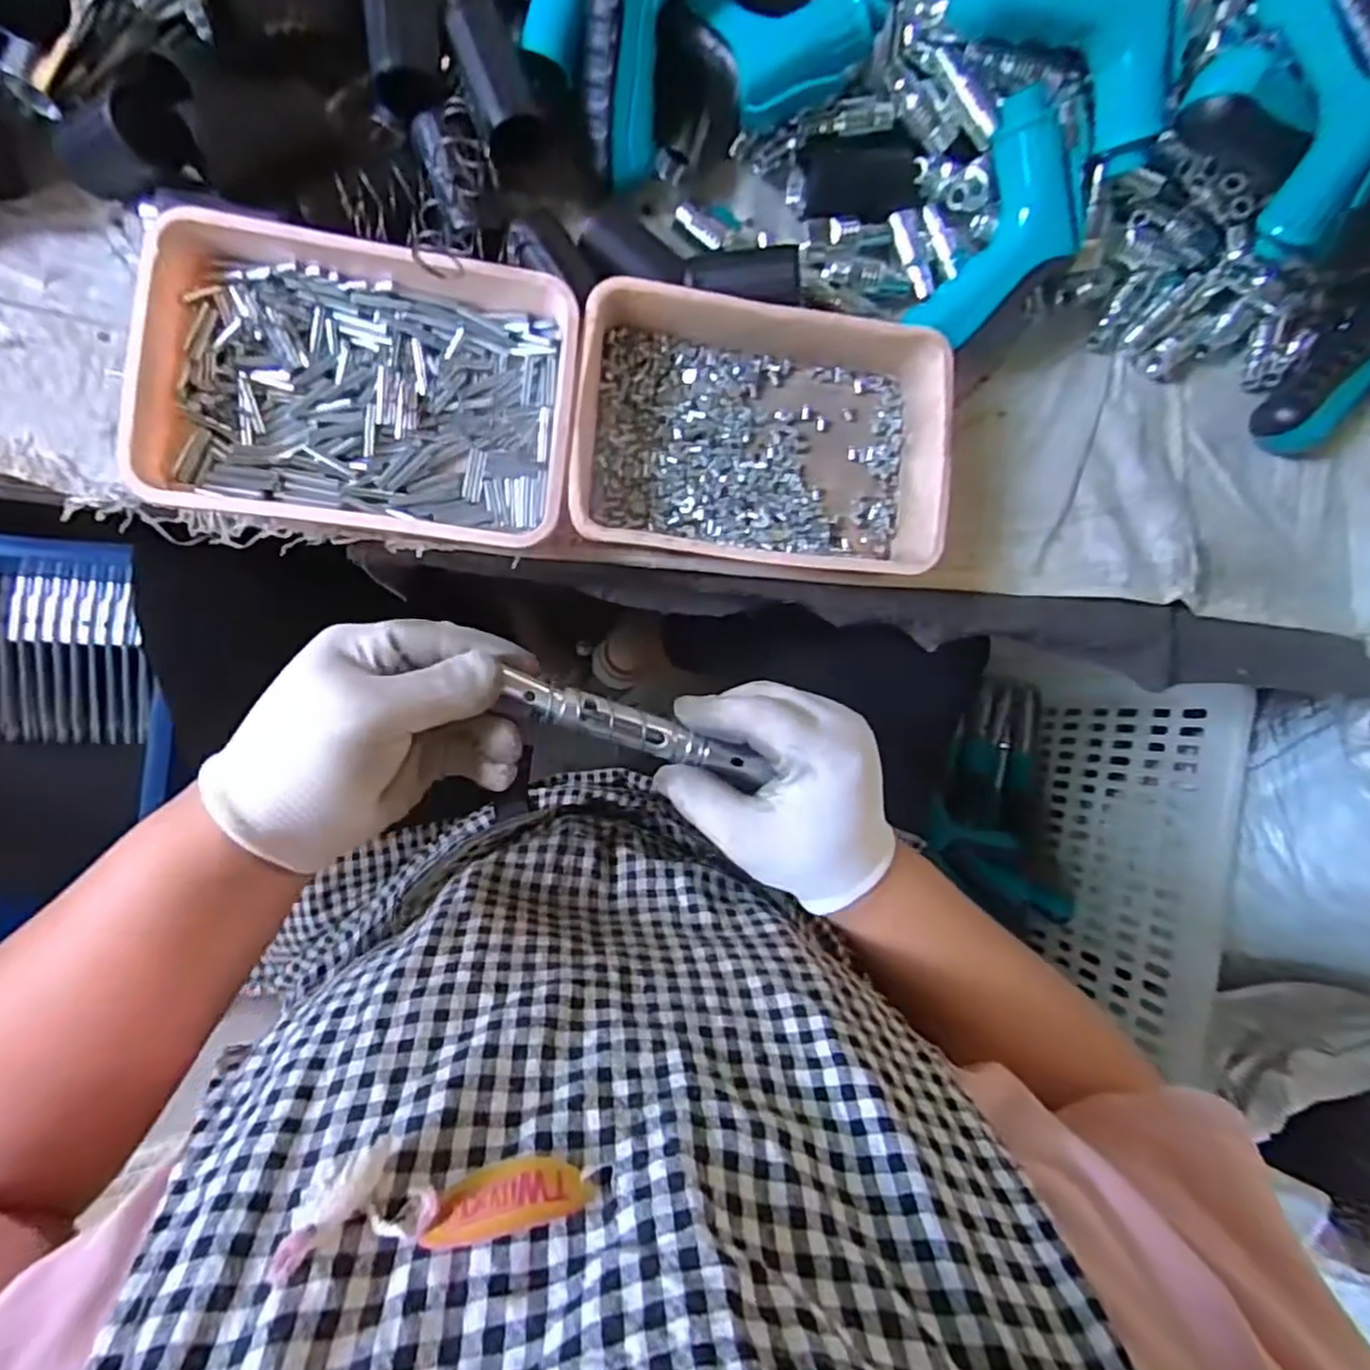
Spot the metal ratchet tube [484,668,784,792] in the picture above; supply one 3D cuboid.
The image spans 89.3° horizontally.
[{"bbox_3d":[-0.020,0.021,0.306,0.120,0.013,0.017,19,85,-13],"label":"metal ratchet tube"}]

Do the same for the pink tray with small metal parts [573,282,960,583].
[{"bbox_3d":[0.042,-0.137,0.383,0.202,0.040,0.145,4,88,-9],"label":"pink tray with small metal parts"}]

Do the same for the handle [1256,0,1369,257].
[{"bbox_3d":[0.328,-0.301,0.349,0.028,0.075,0.140,-24,108,-9],"label":"handle"}]

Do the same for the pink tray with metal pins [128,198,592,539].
[{"bbox_3d":[-0.157,-0.146,0.346,0.199,0.035,0.140,7,87,-9],"label":"pink tray with metal pins"}]

